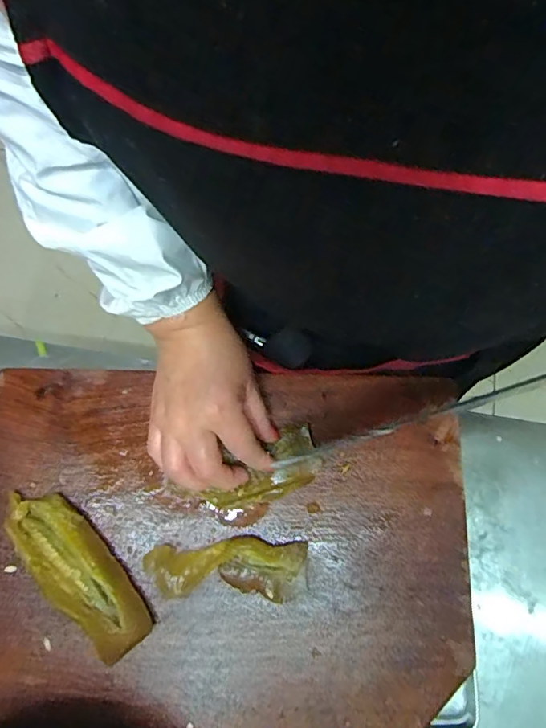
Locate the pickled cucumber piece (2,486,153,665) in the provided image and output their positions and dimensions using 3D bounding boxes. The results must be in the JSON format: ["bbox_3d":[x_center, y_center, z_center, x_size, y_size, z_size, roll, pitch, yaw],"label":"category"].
[{"bbox_3d":[-0.151,0.155,0.375,0.047,0.018,0.144,-41,80,-10],"label":"pickled cucumber piece"}]

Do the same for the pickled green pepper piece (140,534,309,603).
[{"bbox_3d":[-0.038,0.161,0.386,0.122,0.010,0.046,2,76,0],"label":"pickled green pepper piece"}]

